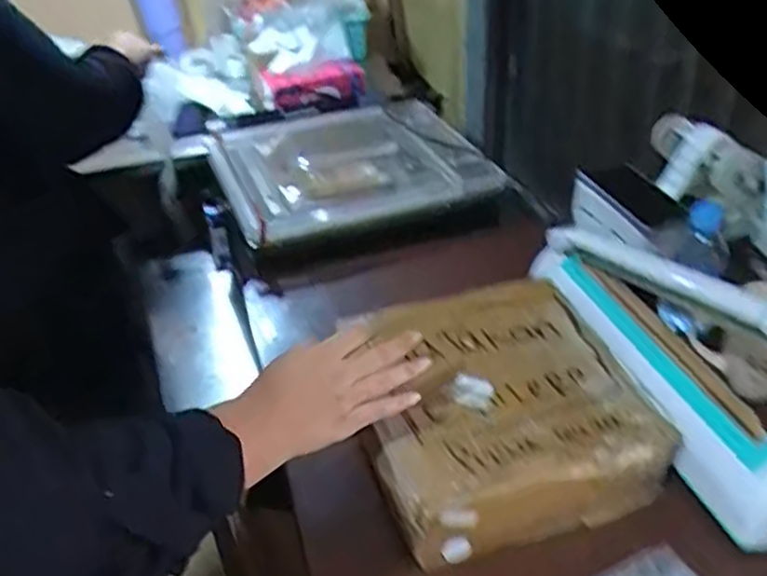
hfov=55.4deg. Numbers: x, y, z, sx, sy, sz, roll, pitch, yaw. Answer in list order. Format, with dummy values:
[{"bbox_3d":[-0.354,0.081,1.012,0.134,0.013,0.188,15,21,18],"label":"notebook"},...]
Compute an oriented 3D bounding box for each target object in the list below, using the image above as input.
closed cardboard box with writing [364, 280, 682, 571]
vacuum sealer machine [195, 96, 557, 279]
[{"bbox_3d":[0.111,0.117,0.734,0.265,0.099,0.244,-14,38,-13],"label":"closed cardboard box with writing"},{"bbox_3d":[-0.033,-0.197,1.231,0.447,0.127,0.393,-16,38,-15],"label":"vacuum sealer machine"}]

